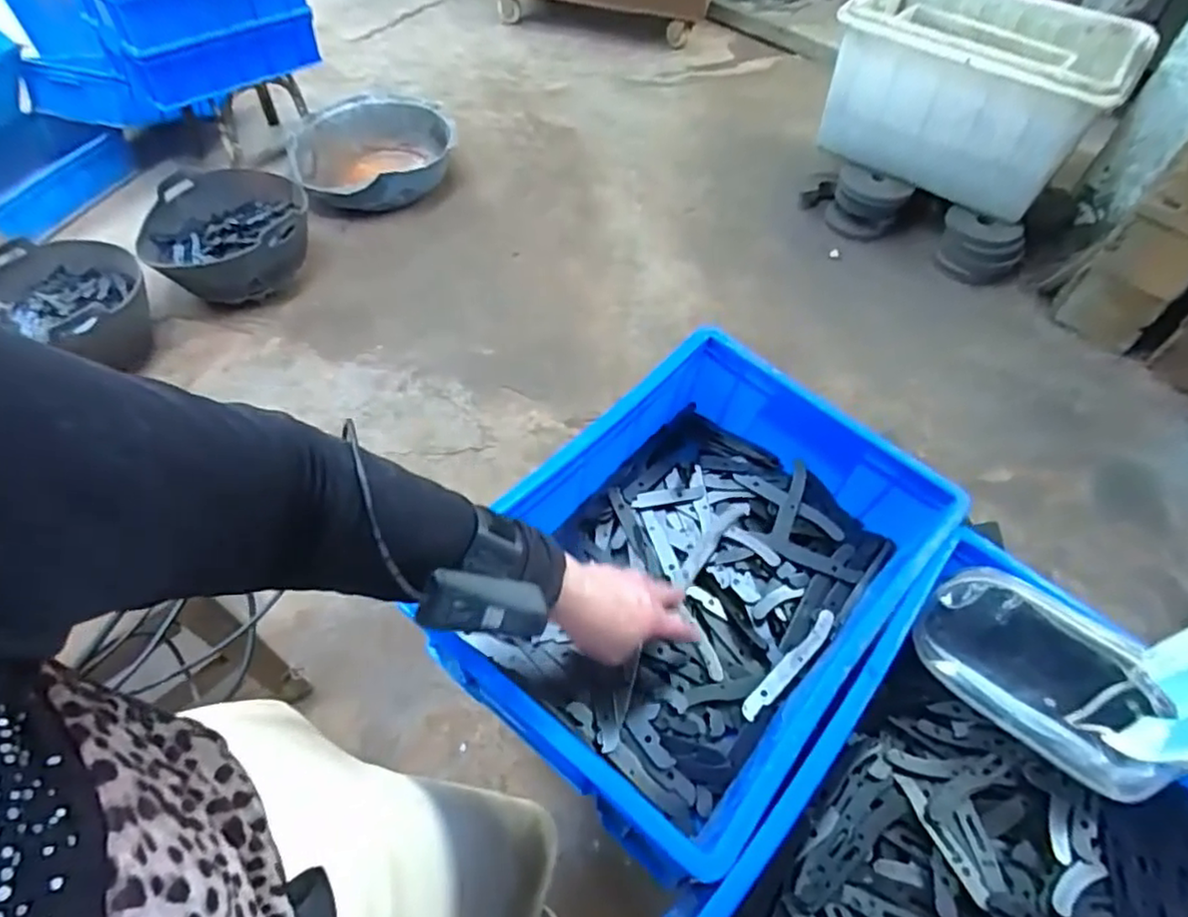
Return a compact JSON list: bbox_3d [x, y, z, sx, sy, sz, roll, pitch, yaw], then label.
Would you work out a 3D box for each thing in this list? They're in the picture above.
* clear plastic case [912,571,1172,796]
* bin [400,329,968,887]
[{"bbox_3d":[0.373,0.173,0.534,0.194,0.111,0.045,37,31,30],"label":"clear plastic case"},{"bbox_3d":[0.099,0.098,0.581,0.295,0.131,0.401,36,65,21],"label":"bin"}]

